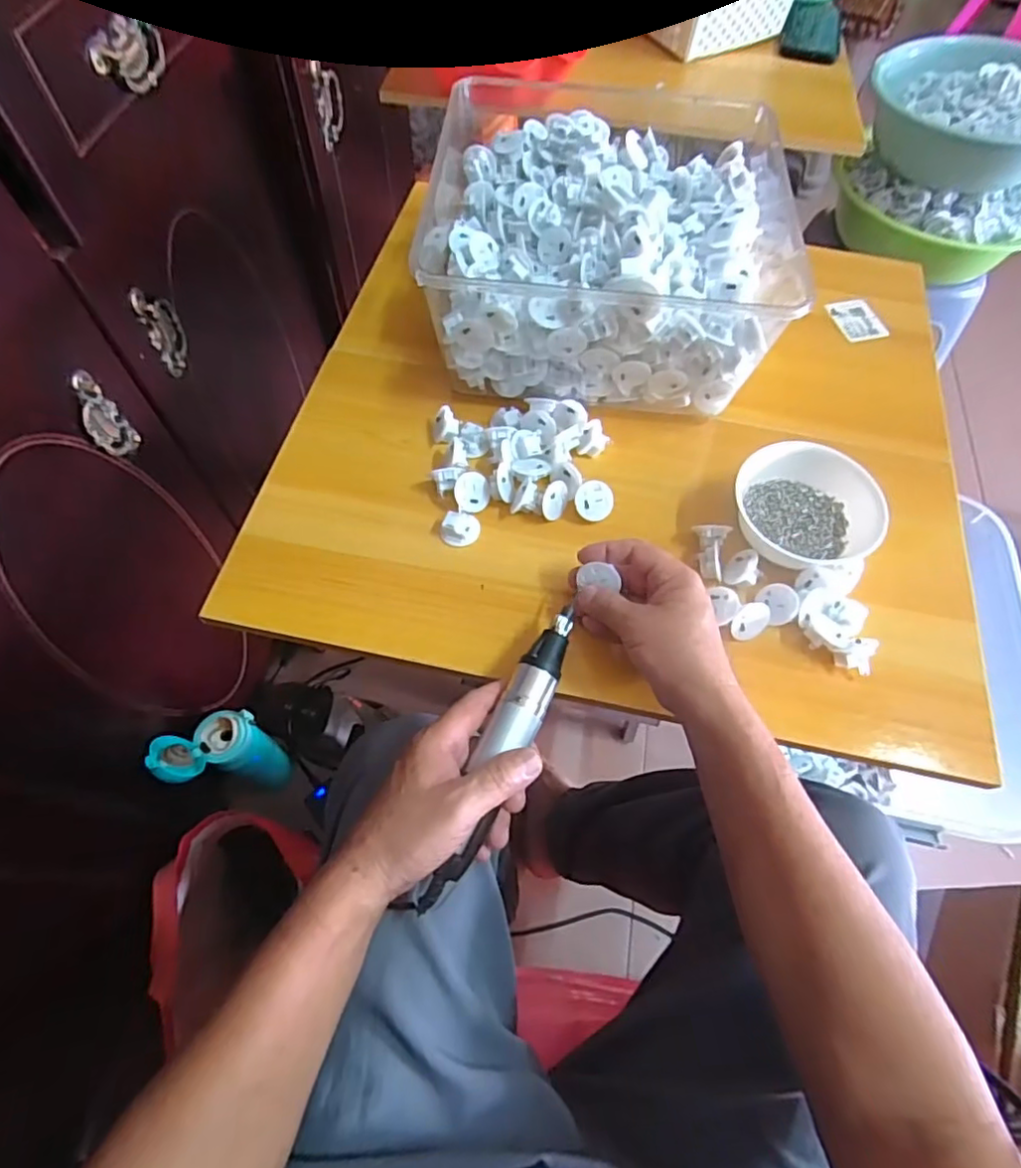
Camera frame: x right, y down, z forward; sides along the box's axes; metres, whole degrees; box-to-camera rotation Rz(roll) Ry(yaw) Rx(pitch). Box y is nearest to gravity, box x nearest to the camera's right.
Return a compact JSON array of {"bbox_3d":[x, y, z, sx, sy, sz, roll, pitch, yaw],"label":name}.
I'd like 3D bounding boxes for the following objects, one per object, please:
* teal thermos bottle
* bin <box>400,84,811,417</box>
[{"bbox_3d":[-0.357,0.220,0.792,0.102,0.217,0.070,-23,66,-14],"label":"teal thermos bottle"},{"bbox_3d":[0.088,-0.296,0.593,0.310,0.141,0.261,5,63,0],"label":"bin"}]

